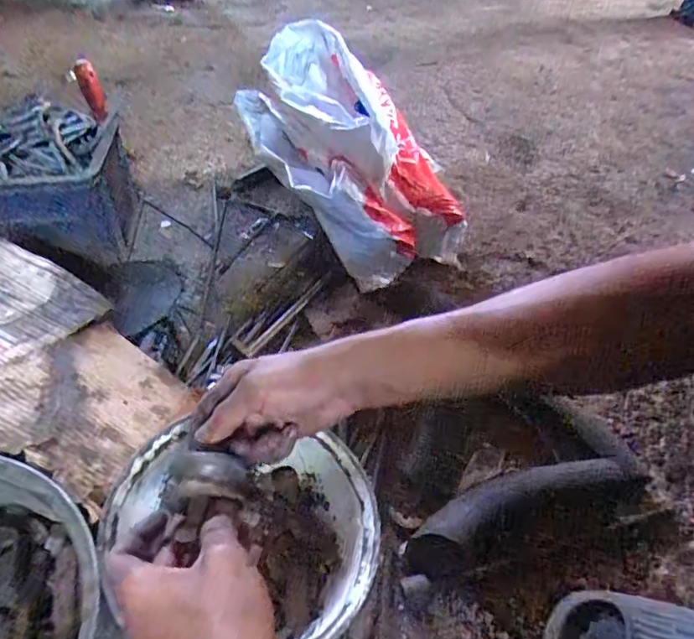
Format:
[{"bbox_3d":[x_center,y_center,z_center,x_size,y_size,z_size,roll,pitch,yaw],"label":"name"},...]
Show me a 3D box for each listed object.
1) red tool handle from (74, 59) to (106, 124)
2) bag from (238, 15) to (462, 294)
[{"bbox_3d":[-0.389,-0.349,0.770,0.031,0.086,0.027,-19,50,-19],"label":"red tool handle"},{"bbox_3d":[-0.023,-0.296,0.845,0.242,0.232,0.470,-18,50,-19],"label":"bag"}]

